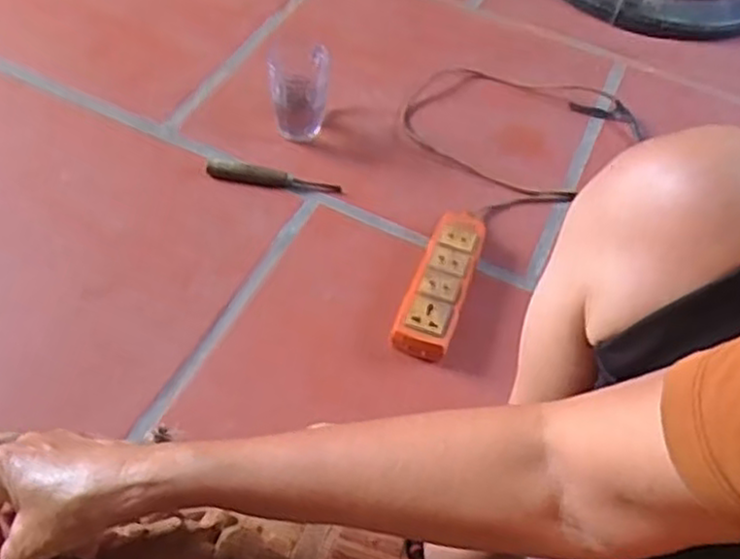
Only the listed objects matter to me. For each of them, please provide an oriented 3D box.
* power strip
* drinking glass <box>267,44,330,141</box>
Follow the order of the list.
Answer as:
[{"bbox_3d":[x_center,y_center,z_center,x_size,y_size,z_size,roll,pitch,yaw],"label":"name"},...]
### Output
[{"bbox_3d":[0.083,0.003,0.838,0.063,0.041,0.207,19,52,9],"label":"power strip"},{"bbox_3d":[-0.093,-0.244,0.963,0.077,0.115,0.071,1,51,-6],"label":"drinking glass"}]

